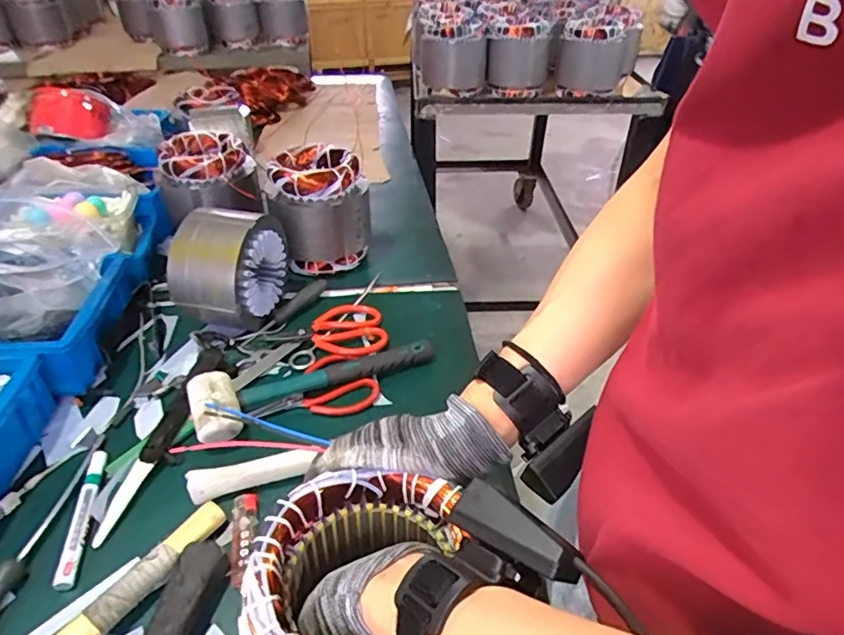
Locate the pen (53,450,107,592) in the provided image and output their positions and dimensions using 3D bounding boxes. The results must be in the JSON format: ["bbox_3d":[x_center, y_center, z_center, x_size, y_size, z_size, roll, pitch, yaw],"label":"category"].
[{"bbox_3d":[-0.324,0.186,0.527,0.021,0.018,0.144,-10,39,-11],"label":"pen"}]

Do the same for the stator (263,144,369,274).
[{"bbox_3d":[-0.160,-0.163,0.846,0.137,0.163,0.126,-13,40,-15],"label":"stator"}]

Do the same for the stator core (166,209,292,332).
[{"bbox_3d":[-0.250,-0.069,0.723,0.096,0.142,0.137,9,39,12],"label":"stator core"}]

